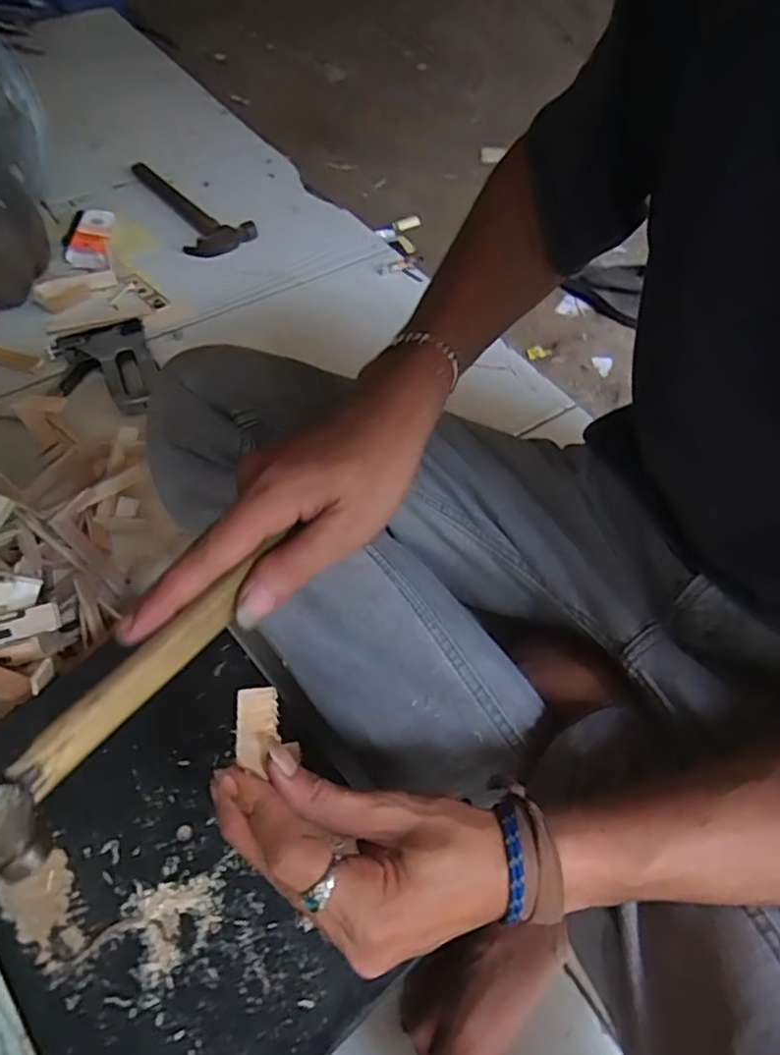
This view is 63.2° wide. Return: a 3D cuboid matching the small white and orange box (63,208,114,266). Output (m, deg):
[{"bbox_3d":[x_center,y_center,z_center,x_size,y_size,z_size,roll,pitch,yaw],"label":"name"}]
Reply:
[{"bbox_3d":[-0.442,-0.430,0.936,0.062,0.024,0.130,-3,56,-2],"label":"small white and orange box"}]

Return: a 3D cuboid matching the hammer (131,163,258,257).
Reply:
[{"bbox_3d":[-0.316,-0.509,0.996,0.111,0.034,0.270,-31,61,-19],"label":"hammer"}]

